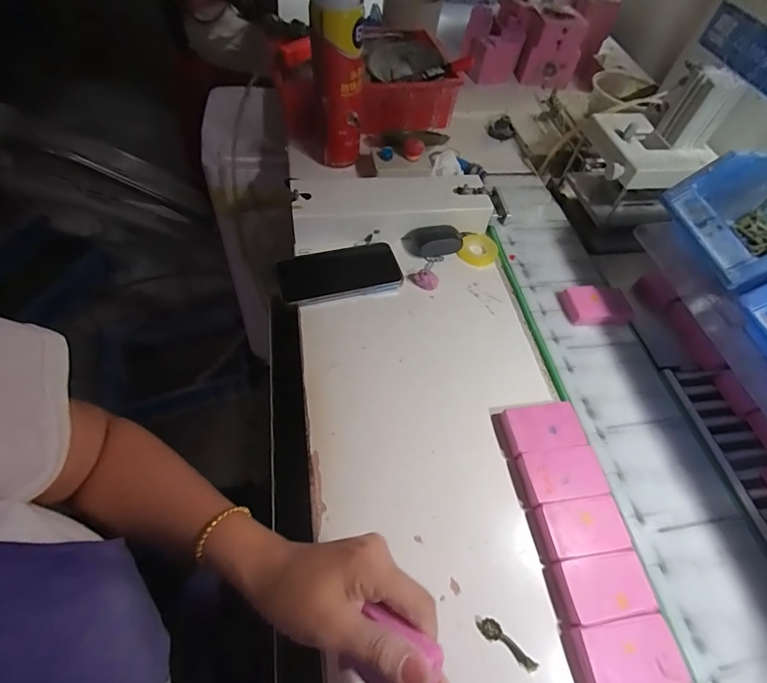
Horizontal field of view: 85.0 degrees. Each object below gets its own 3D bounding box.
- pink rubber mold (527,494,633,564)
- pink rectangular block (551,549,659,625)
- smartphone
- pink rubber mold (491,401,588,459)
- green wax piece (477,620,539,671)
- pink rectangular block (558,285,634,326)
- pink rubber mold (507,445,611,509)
[{"bbox_3d":[0.166,0.159,0.357,0.073,0.016,0.043,-5,56,-9],"label":"pink rubber mold"},{"bbox_3d":[0.174,0.194,0.332,0.068,0.015,0.042,-5,56,-9],"label":"pink rectangular block"},{"bbox_3d":[-0.052,-0.084,0.507,0.144,0.011,0.075,-11,57,-13],"label":"smartphone"},{"bbox_3d":[0.150,0.085,0.405,0.076,0.017,0.045,-5,56,-9],"label":"pink rubber mold"},{"bbox_3d":[0.092,0.225,0.310,0.046,0.010,0.012,38,60,20],"label":"green wax piece"},{"bbox_3d":[0.254,-0.042,0.491,0.081,0.023,0.047,-5,56,-9],"label":"pink rectangular block"},{"bbox_3d":[0.159,0.122,0.381,0.078,0.014,0.045,-4,56,-8],"label":"pink rubber mold"}]

